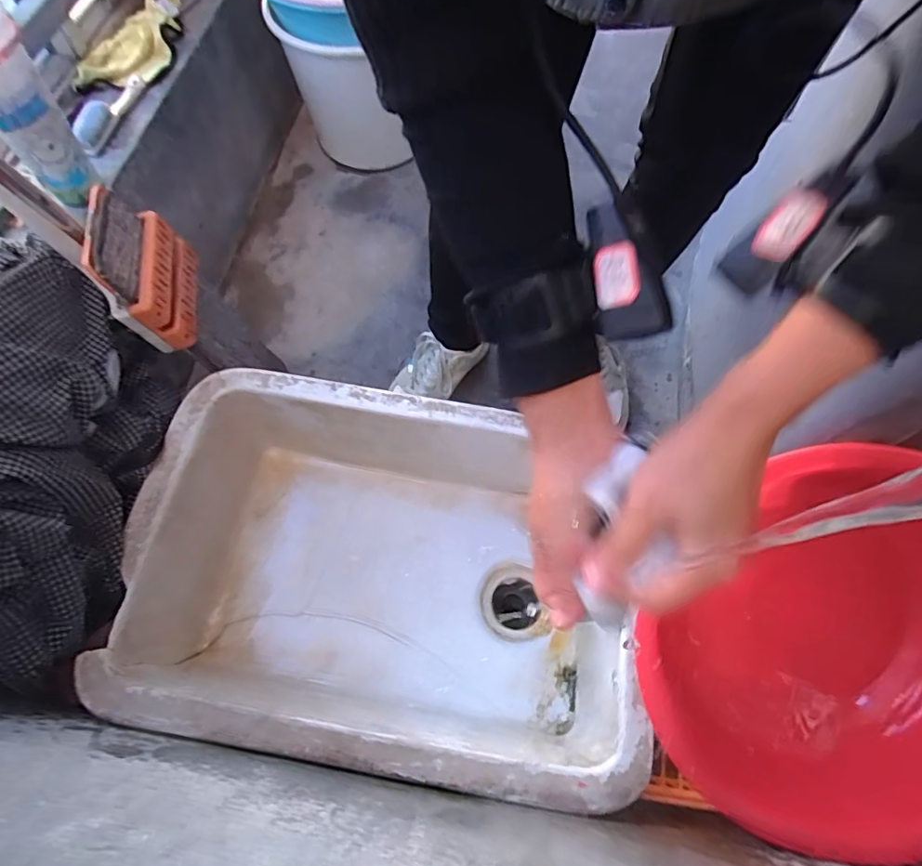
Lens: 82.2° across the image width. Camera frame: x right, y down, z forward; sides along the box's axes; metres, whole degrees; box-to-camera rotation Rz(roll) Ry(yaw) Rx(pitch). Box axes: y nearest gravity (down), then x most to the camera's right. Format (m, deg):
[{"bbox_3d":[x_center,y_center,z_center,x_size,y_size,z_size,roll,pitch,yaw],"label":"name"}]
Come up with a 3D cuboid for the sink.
[{"bbox_3d":[-0.088,0.173,0.663,0.550,0.186,0.393,9,66,3],"label":"sink"}]

